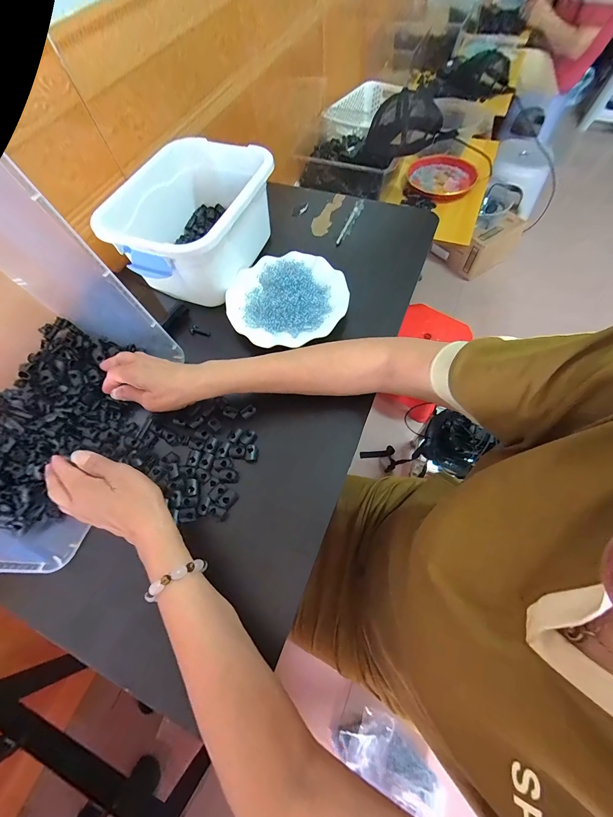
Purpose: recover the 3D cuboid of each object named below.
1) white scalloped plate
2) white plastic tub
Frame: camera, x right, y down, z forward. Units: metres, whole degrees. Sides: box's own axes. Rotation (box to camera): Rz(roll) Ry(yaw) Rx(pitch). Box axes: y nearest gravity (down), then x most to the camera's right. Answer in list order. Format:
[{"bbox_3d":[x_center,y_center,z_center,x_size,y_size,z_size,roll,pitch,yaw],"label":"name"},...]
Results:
[{"bbox_3d":[-0.032,-0.170,0.473,0.175,0.028,0.177,-1,64,3],"label":"white scalloped plate"},{"bbox_3d":[-0.182,-0.298,0.484,0.202,0.112,0.251,27,69,15],"label":"white plastic tub"}]

